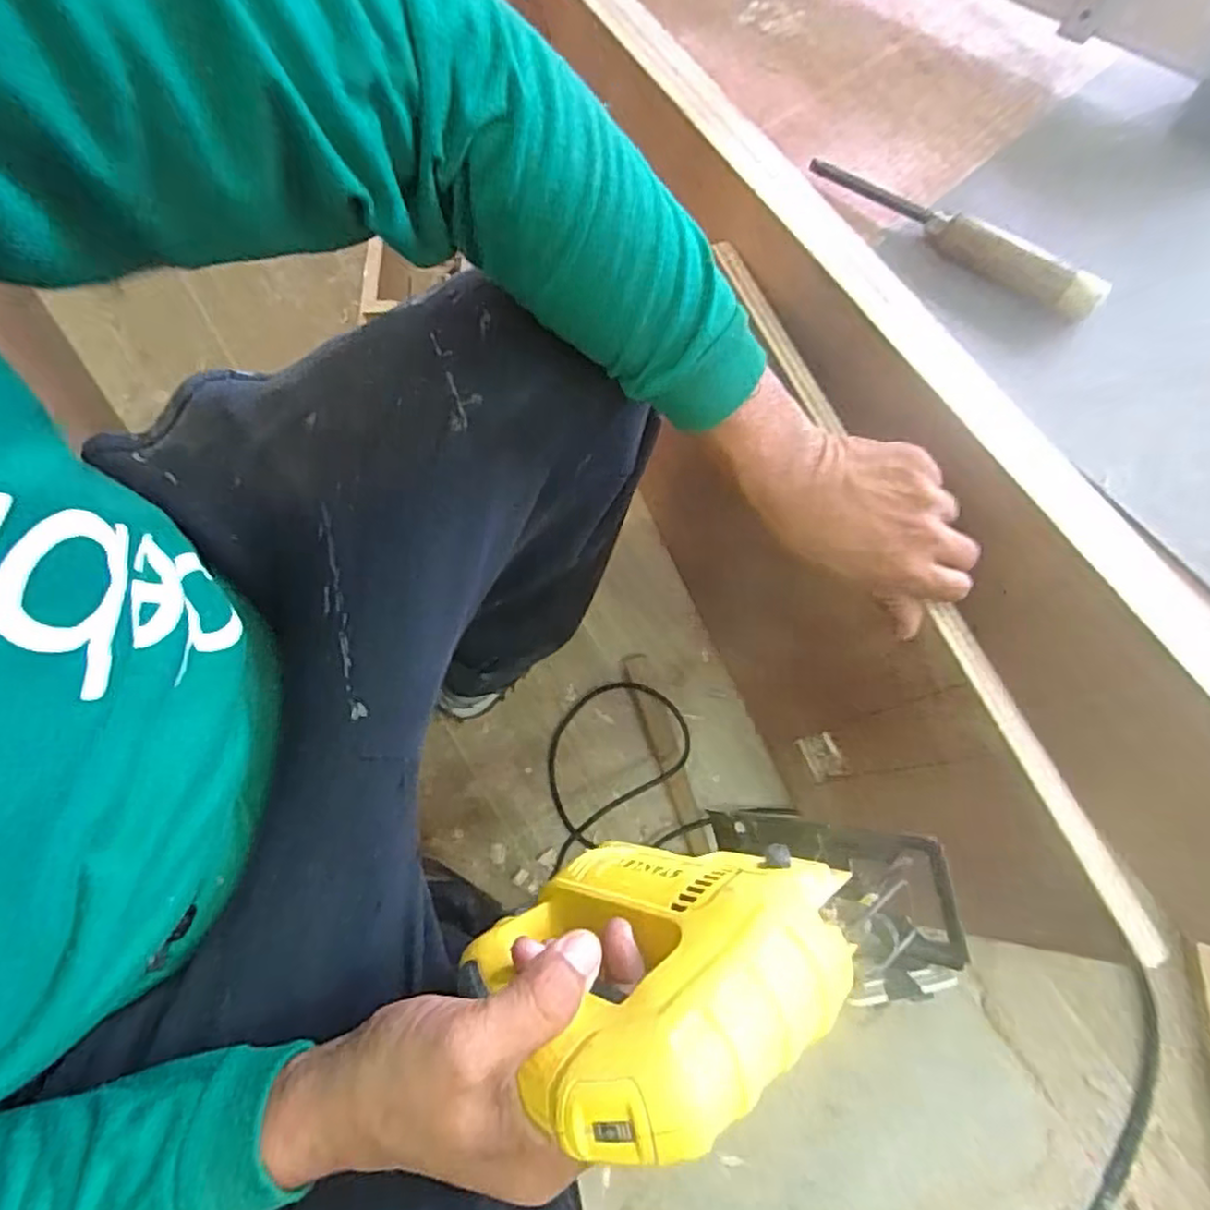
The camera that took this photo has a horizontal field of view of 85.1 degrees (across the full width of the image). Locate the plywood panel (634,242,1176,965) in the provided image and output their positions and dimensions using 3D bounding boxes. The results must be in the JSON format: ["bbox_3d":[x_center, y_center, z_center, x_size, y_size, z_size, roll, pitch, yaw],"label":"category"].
[{"bbox_3d":[0.179,0.026,0.603,0.028,0.371,0.510,-20,78,-15],"label":"plywood panel"}]

